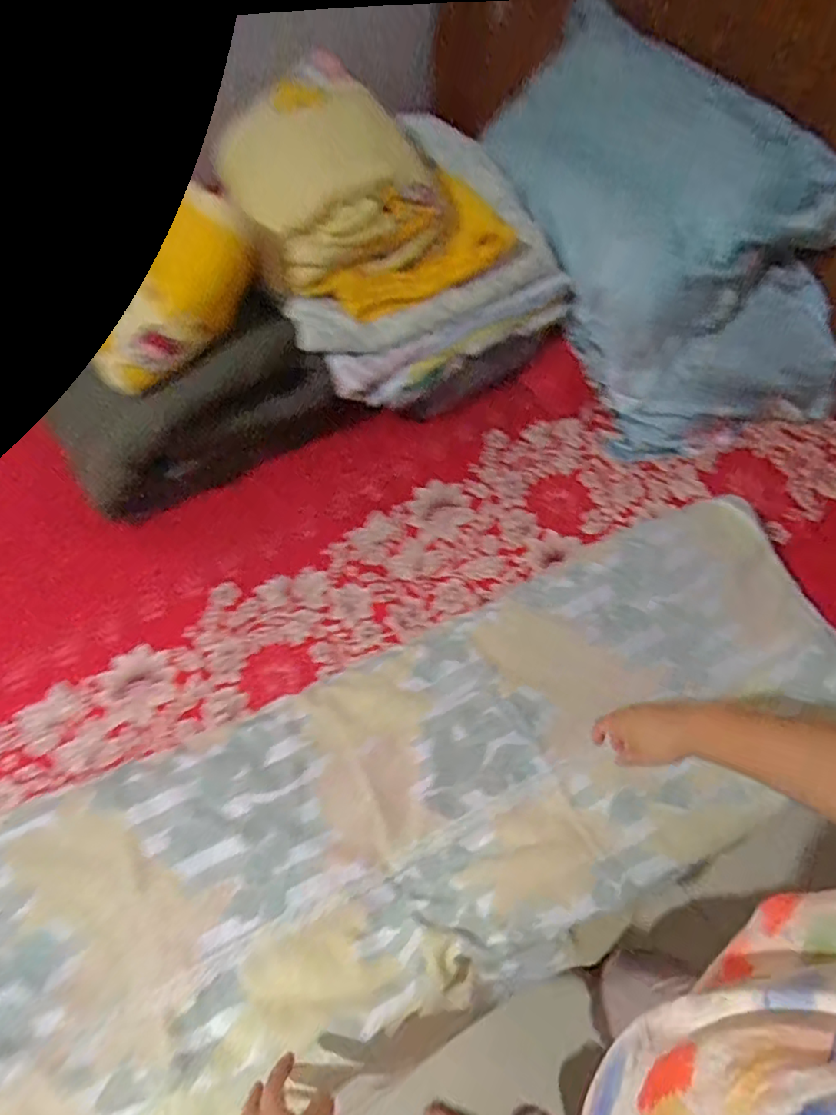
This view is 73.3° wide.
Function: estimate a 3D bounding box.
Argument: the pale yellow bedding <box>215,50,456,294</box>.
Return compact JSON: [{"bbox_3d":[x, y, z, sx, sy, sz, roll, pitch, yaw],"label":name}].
[{"bbox_3d":[-0.129,-0.613,0.903,0.323,0.137,0.307,-26,63,-11],"label":"pale yellow bedding"}]

